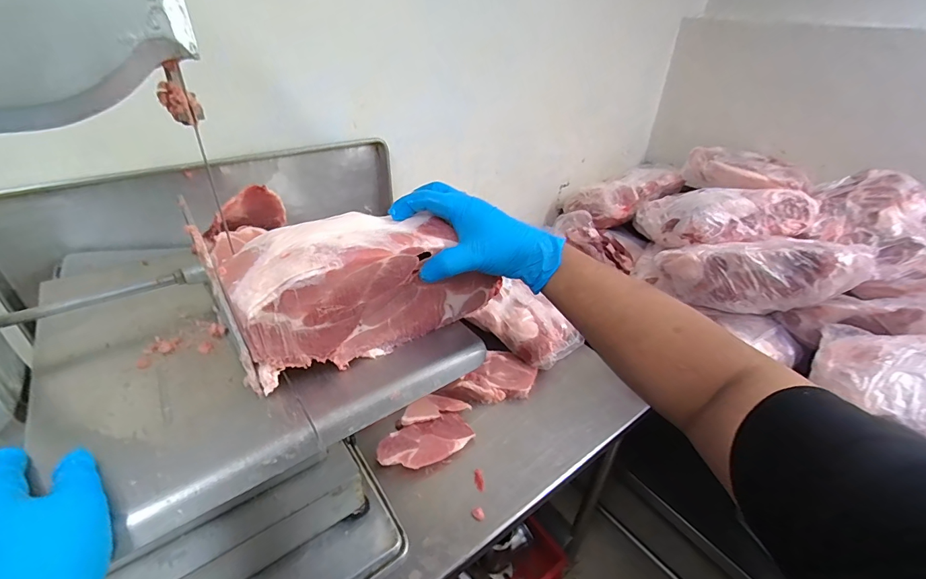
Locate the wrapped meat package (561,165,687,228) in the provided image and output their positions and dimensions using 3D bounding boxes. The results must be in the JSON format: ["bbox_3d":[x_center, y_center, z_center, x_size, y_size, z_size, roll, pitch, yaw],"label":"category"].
[{"bbox_3d":[0.483,-0.287,1.237,0.334,0.108,0.165,-23,39,-10],"label":"wrapped meat package"}]

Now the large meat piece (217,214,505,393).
[{"bbox_3d":[-0.089,-0.008,0.429,0.257,0.117,0.085,-16,38,-27],"label":"large meat piece"}]

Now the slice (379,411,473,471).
[{"bbox_3d":[-0.065,0.283,0.755,0.173,0.023,0.085,-13,36,-23],"label":"slice"}]

